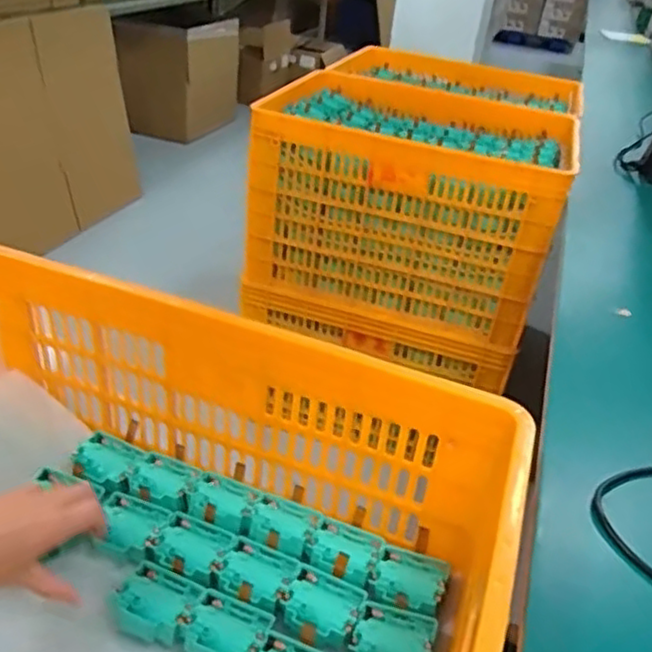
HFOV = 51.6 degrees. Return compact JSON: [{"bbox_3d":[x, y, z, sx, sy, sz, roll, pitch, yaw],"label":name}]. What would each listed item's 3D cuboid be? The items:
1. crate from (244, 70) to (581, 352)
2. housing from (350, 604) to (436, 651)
[{"bbox_3d":[0.198,-0.313,1.605,0.630,0.385,0.542,14,33,9],"label":"crate"},{"bbox_3d":[0.062,0.296,0.636,0.073,0.017,0.068,13,33,9],"label":"housing"}]

